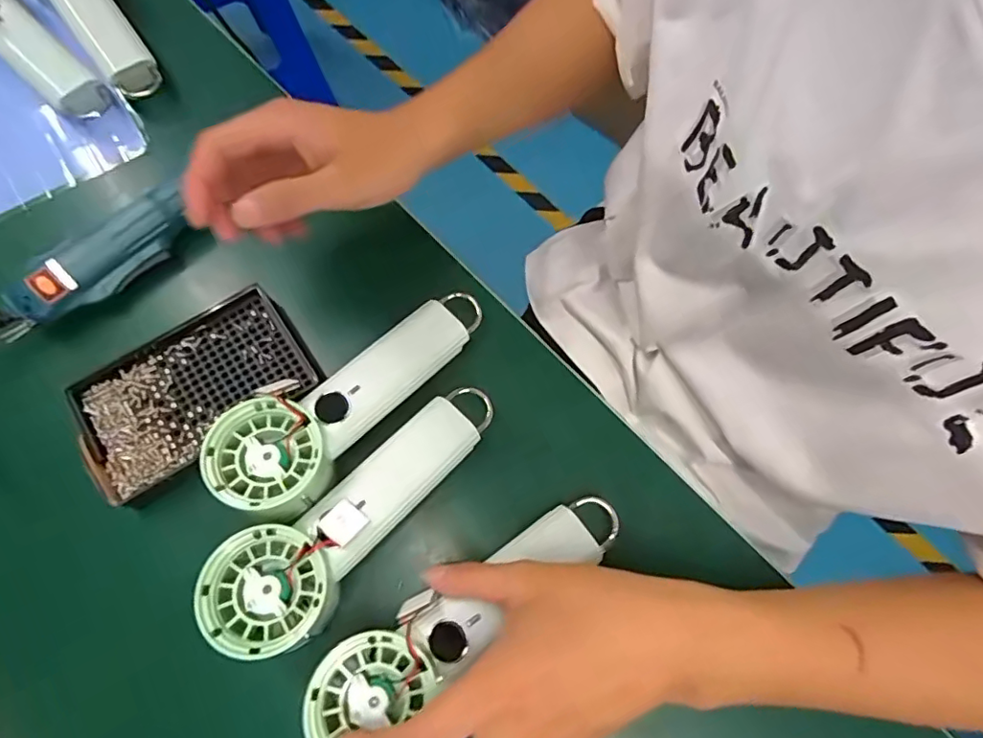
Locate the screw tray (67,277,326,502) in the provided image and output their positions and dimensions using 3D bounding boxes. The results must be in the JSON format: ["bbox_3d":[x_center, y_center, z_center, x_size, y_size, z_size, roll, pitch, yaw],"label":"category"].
[{"bbox_3d":[-0.196,0.013,0.356,0.143,0.012,0.089,-33,75,-12],"label":"screw tray"}]

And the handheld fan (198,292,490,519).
[{"bbox_3d":[-0.082,0.016,0.338,0.190,0.030,0.069,-38,76,-26],"label":"handheld fan"}]

